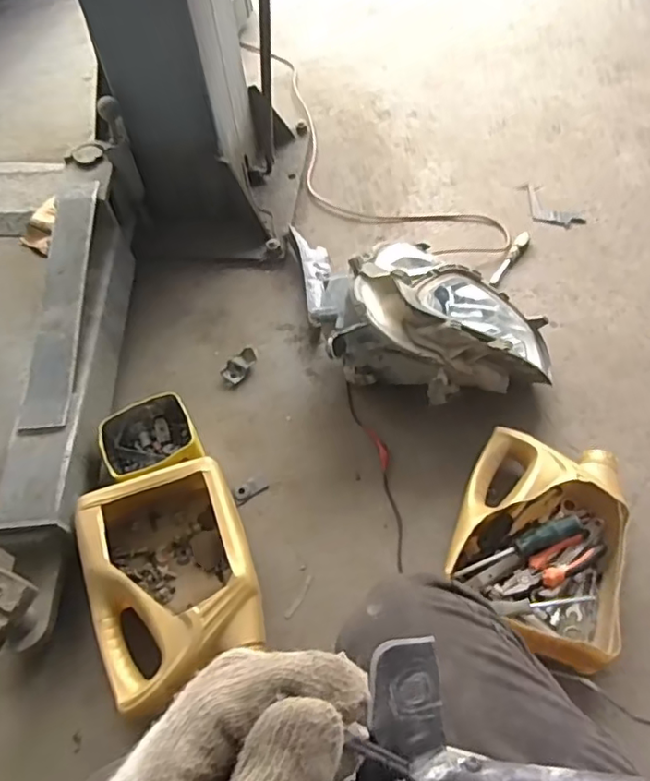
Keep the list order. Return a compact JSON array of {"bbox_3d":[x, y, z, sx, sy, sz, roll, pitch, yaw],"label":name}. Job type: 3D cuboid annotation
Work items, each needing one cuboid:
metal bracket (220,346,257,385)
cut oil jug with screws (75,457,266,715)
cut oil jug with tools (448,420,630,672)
[{"bbox_3d":[-0.150,-0.044,1.025,0.037,0.023,0.069,27,61,21],"label":"metal bracket"},{"bbox_3d":[-0.201,0.244,0.779,0.204,0.103,0.287,-18,55,-8],"label":"cut oil jug with screws"},{"bbox_3d":[0.285,0.199,0.779,0.209,0.089,0.289,16,58,15],"label":"cut oil jug with tools"}]

